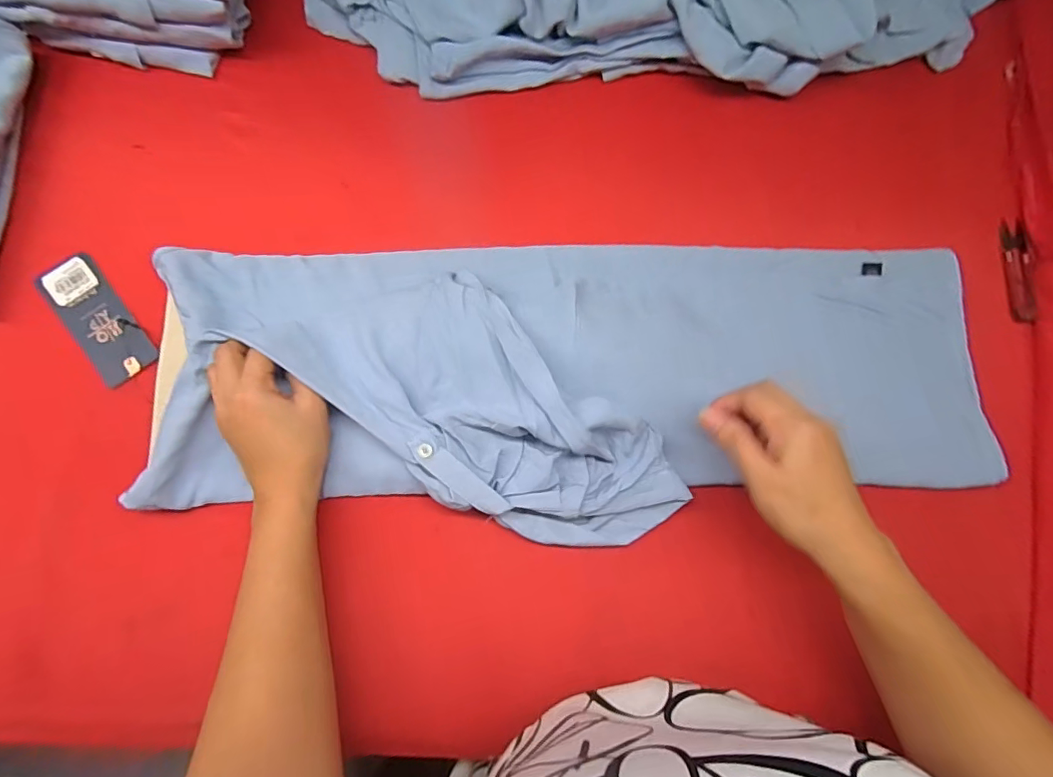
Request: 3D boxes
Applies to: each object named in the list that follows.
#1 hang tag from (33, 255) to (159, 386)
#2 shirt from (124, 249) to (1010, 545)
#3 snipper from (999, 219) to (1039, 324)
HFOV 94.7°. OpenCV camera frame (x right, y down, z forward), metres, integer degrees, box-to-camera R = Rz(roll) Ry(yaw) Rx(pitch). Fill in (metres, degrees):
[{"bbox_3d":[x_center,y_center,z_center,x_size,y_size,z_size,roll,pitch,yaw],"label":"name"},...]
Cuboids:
[{"bbox_3d":[-0.358,-0.059,0.403,0.046,0.004,0.116,-38,80,-12],"label":"hang tag"},{"bbox_3d":[0.048,-0.008,0.390,0.652,0.059,0.233,0,74,-4],"label":"shirt"},{"bbox_3d":[0.453,-0.108,0.449,0.021,0.010,0.099,5,75,20],"label":"snipper"}]

